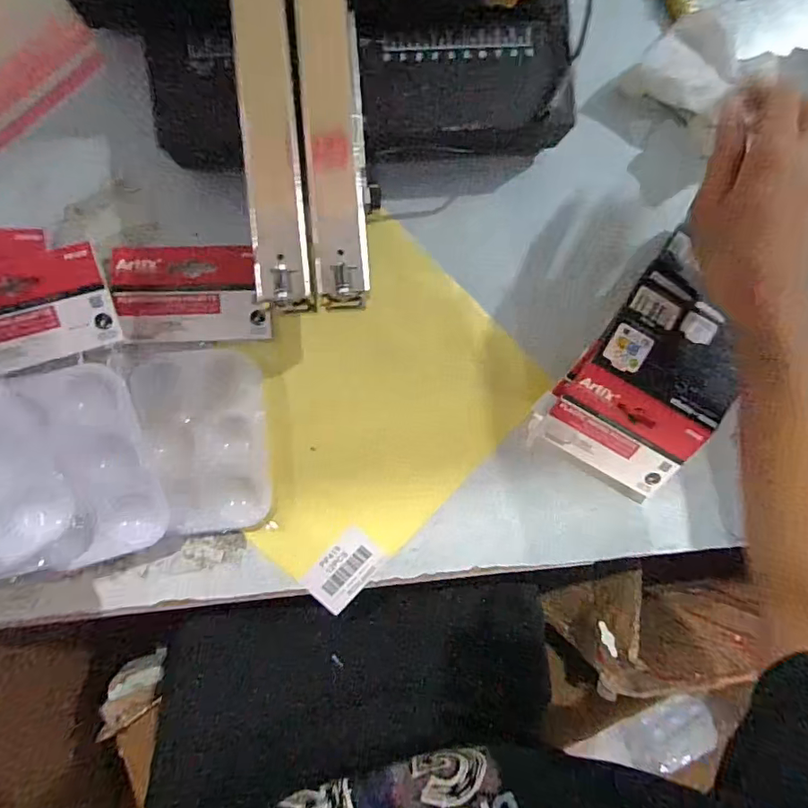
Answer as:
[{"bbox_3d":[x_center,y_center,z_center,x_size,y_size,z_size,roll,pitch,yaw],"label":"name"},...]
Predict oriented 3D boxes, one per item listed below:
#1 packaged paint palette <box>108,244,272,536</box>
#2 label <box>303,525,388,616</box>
[{"bbox_3d":[-0.140,-0.008,0.337,0.089,0.018,0.194,-3,95,-6],"label":"packaged paint palette"},{"bbox_3d":[-0.043,0.124,0.373,0.038,0.006,0.058,42,89,-7],"label":"label"}]

